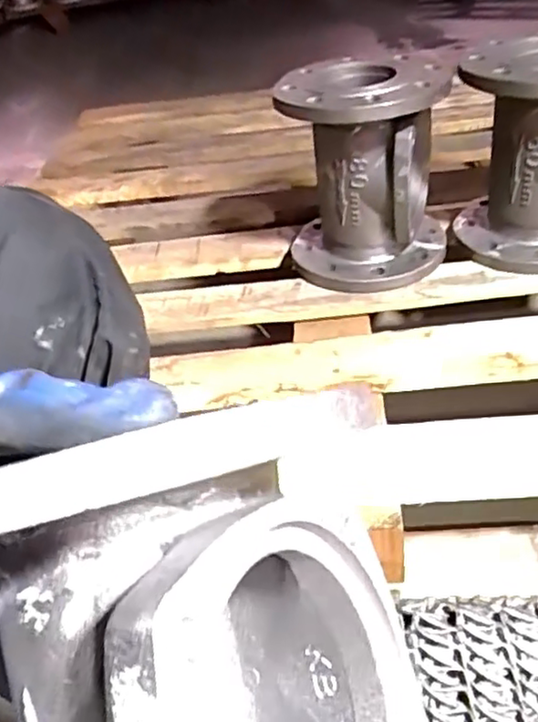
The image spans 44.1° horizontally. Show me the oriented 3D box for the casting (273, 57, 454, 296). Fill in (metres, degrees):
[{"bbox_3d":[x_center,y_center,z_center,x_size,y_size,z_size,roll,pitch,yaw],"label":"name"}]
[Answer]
[{"bbox_3d":[0.115,-0.209,0.787,0.187,0.239,0.173,0,39,11],"label":"casting"}]

